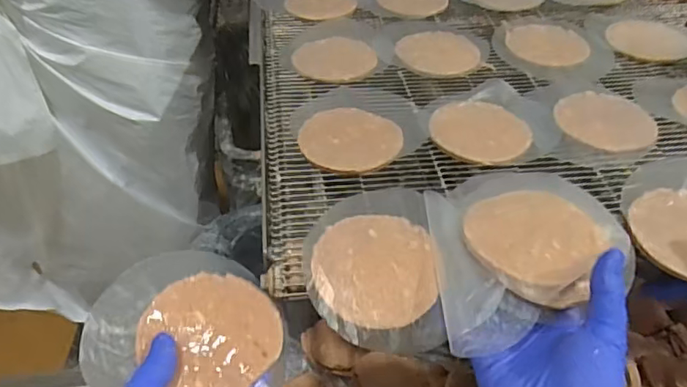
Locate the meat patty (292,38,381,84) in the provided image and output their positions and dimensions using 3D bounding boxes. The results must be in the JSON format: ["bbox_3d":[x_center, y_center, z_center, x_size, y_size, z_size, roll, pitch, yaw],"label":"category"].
[{"bbox_3d":[-0.010,-0.140,0.564,0.080,0.006,0.082,0,45,0],"label":"meat patty"}]

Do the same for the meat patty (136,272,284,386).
[{"bbox_3d":[-0.079,0.086,0.334,0.079,0.010,0.078,8,56,-12],"label":"meat patty"}]

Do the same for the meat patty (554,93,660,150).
[{"bbox_3d":[0.234,-0.065,0.483,0.084,0.004,0.074,29,52,26],"label":"meat patty"}]

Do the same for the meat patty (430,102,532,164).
[{"bbox_3d":[0.120,-0.054,0.474,0.084,0.006,0.077,7,45,7],"label":"meat patty"}]

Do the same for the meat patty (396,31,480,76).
[{"bbox_3d":[0.099,-0.149,0.574,0.077,0.010,0.080,0,45,0],"label":"meat patty"}]

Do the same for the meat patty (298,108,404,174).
[{"bbox_3d":[0.006,-0.047,0.466,0.084,0.008,0.082,2,45,2],"label":"meat patty"}]

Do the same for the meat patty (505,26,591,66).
[{"bbox_3d":[0.221,-0.161,0.589,0.085,0.006,0.069,11,46,11],"label":"meat patty"}]

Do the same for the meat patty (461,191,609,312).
[{"bbox_3d":[0.126,0.032,0.365,0.084,0.014,0.087,24,49,22],"label":"meat patty"}]

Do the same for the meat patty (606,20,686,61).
[{"bbox_3d":[0.333,-0.168,0.589,0.081,0.010,0.066,-1,45,-1],"label":"meat patty"}]

